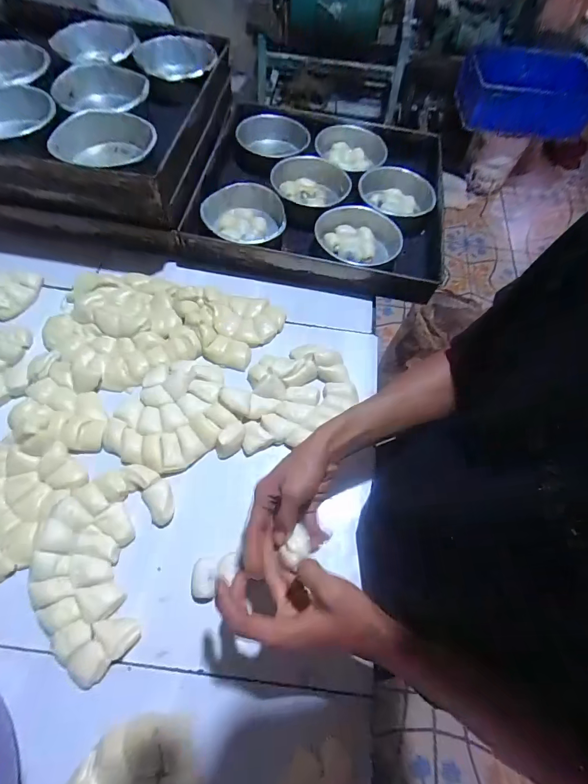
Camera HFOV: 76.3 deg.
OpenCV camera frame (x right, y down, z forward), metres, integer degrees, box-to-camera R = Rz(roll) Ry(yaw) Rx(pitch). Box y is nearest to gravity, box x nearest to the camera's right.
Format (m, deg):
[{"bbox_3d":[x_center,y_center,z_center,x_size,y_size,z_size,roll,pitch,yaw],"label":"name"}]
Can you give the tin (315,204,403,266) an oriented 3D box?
[{"bbox_3d":[0.129,-0.288,0.700,0.155,0.038,0.146,2,62,-3],"label":"tin"}]

